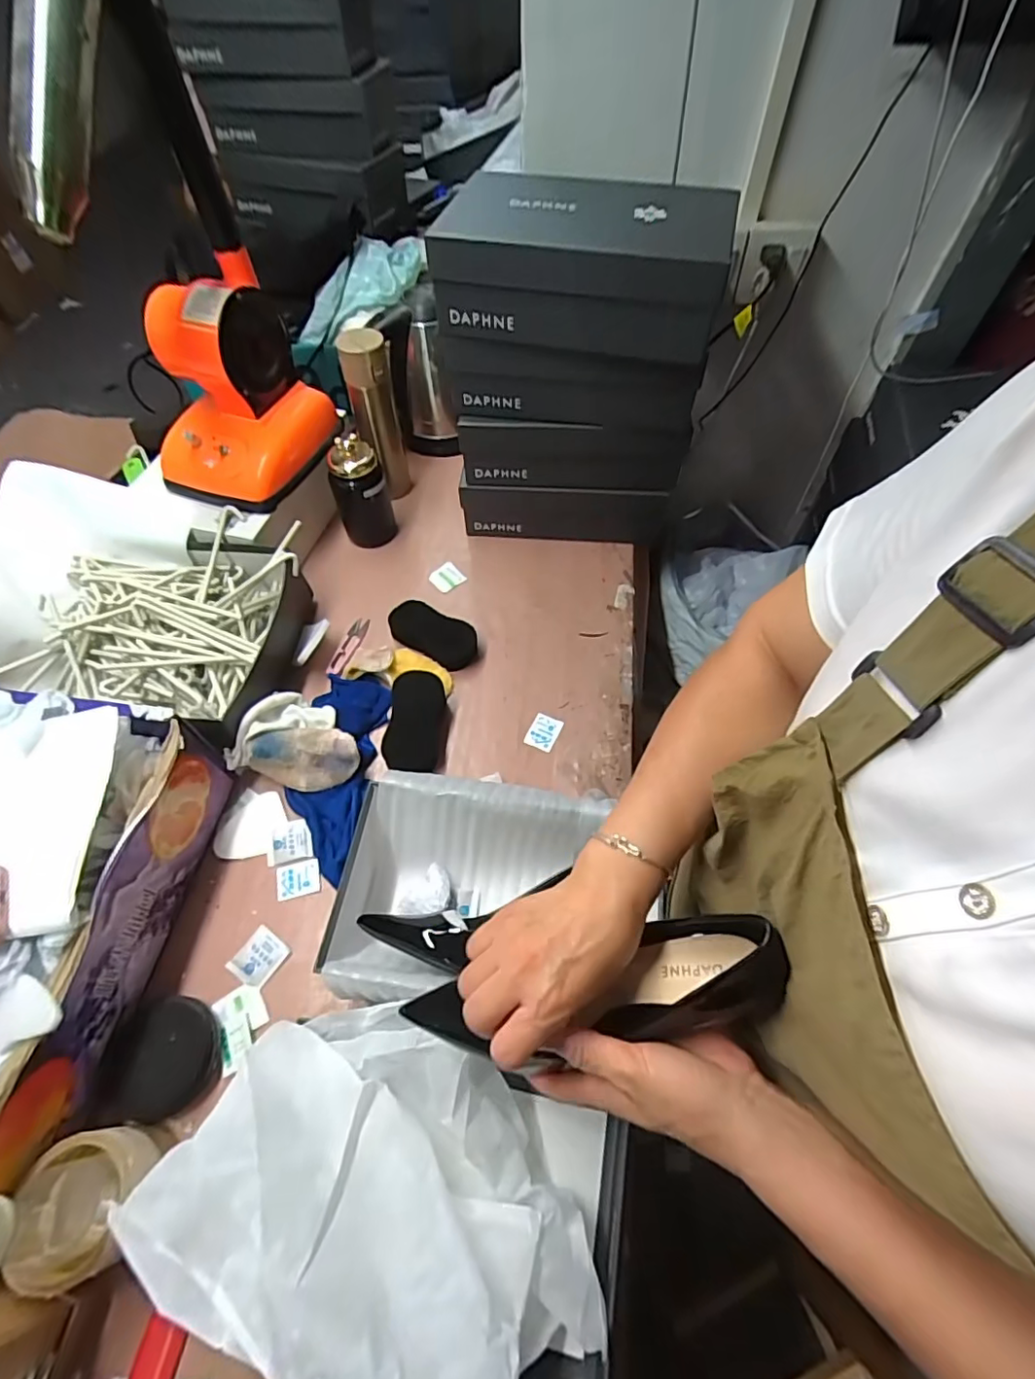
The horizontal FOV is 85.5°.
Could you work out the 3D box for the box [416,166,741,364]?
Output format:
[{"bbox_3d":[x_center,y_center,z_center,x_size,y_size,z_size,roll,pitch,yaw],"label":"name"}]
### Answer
[{"bbox_3d":[0.070,-0.466,0.615,0.294,0.102,0.191,13,59,8],"label":"box"}]

